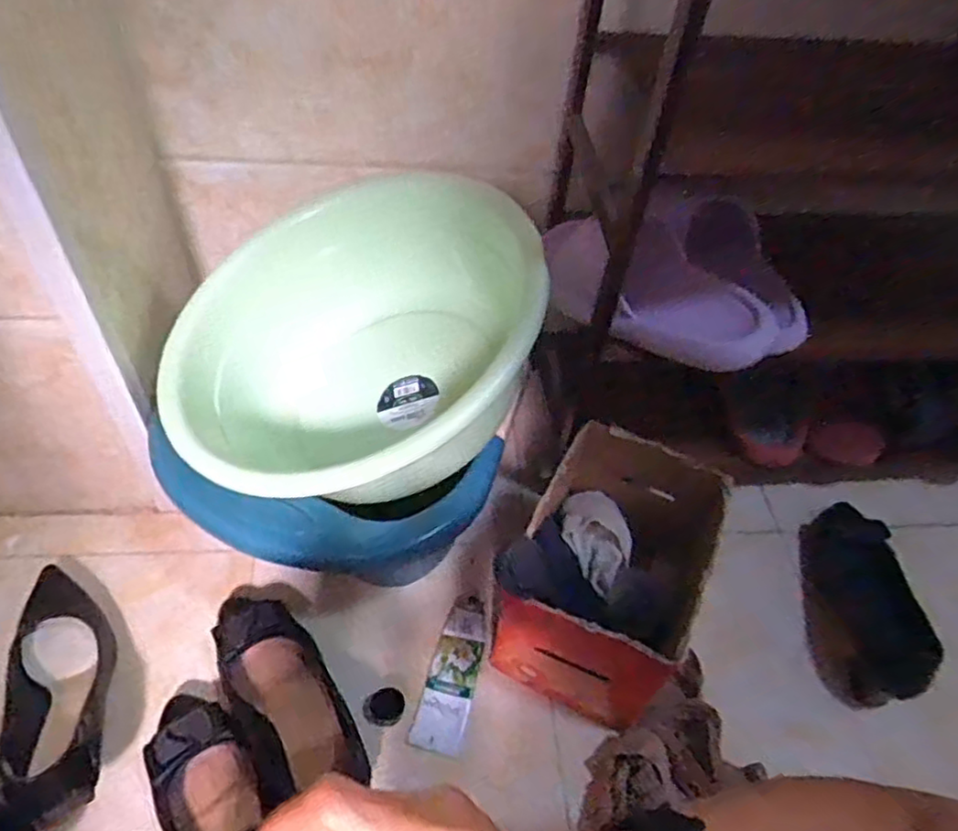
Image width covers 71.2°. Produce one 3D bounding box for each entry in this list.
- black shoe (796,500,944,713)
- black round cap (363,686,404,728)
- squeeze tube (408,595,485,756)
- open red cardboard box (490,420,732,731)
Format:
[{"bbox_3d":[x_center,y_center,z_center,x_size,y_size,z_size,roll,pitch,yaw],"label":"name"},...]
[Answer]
[{"bbox_3d":[0.400,0.187,0.714,0.096,0.069,0.227,7,49,-1],"label":"black shoe"},{"bbox_3d":[-0.086,0.266,0.612,0.031,0.016,0.036,38,56,24],"label":"black round cap"},{"bbox_3d":[-0.024,0.243,0.642,0.045,0.012,0.143,14,50,5],"label":"squeeze tube"},{"bbox_3d":[0.123,0.152,0.635,0.156,0.174,0.205,23,51,13],"label":"open red cardboard box"}]

